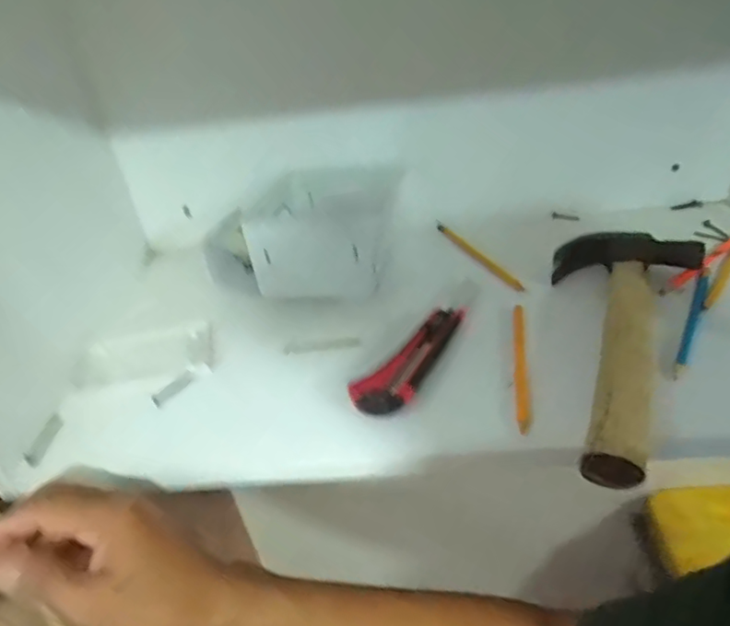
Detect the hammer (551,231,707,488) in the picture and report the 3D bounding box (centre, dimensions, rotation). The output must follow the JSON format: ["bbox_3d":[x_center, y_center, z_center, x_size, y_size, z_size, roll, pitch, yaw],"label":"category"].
[{"bbox_3d":[0.184,0.011,0.448,0.110,0.031,0.269,15,41,28],"label":"hammer"}]

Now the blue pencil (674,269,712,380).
[{"bbox_3d":[0.266,0.003,0.462,0.009,0.008,0.151,16,42,29],"label":"blue pencil"}]

